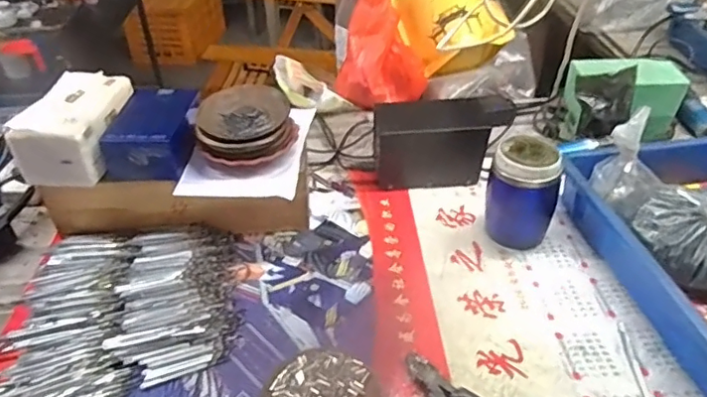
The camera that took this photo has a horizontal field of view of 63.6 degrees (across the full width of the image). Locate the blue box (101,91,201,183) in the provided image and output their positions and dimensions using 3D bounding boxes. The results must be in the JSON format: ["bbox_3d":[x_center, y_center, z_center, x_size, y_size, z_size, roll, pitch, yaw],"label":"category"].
[{"bbox_3d":[-0.266,-0.087,0.763,0.102,0.069,0.152,-1,37,1],"label":"blue box"}]

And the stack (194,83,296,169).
[{"bbox_3d":[-0.145,-0.102,0.754,0.125,0.056,0.125,-10,38,-11],"label":"stack"}]

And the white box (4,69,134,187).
[{"bbox_3d":[-0.360,-0.094,0.745,0.097,0.089,0.159,3,38,6],"label":"white box"}]

